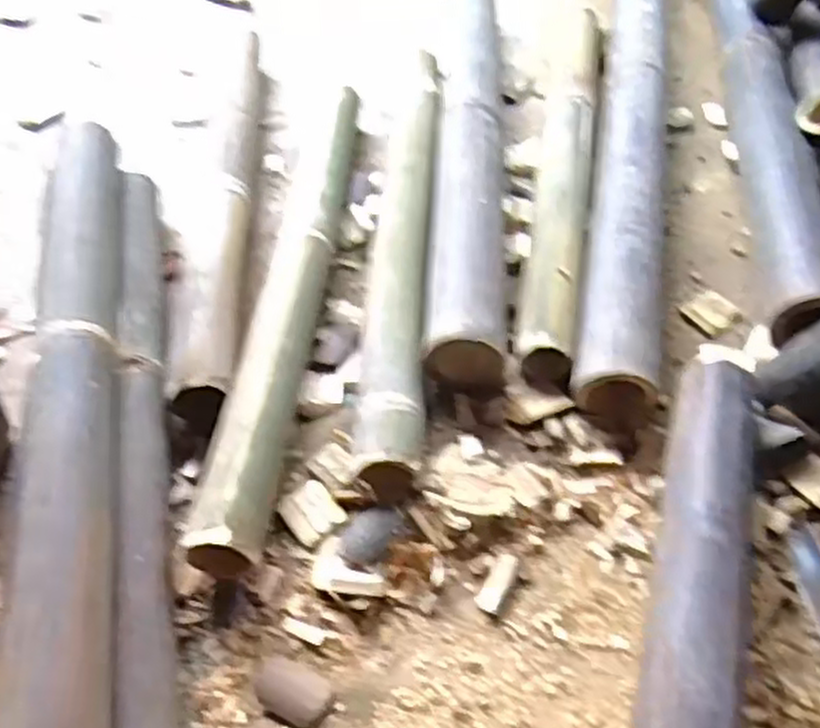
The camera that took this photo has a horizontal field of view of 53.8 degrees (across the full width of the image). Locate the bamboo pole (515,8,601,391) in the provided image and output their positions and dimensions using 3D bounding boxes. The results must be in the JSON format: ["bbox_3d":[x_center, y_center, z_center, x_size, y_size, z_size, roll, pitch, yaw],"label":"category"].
[{"bbox_3d":[0.175,-0.241,0.913,0.063,0.041,0.632,6,53,9],"label":"bamboo pole"}]

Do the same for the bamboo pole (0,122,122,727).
[{"bbox_3d":[-0.287,0.012,0.683,0.065,0.062,0.631,-11,51,-5],"label":"bamboo pole"}]

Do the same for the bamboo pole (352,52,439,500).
[{"bbox_3d":[-0.004,-0.150,0.875,0.065,0.050,0.649,0,52,5],"label":"bamboo pole"}]

